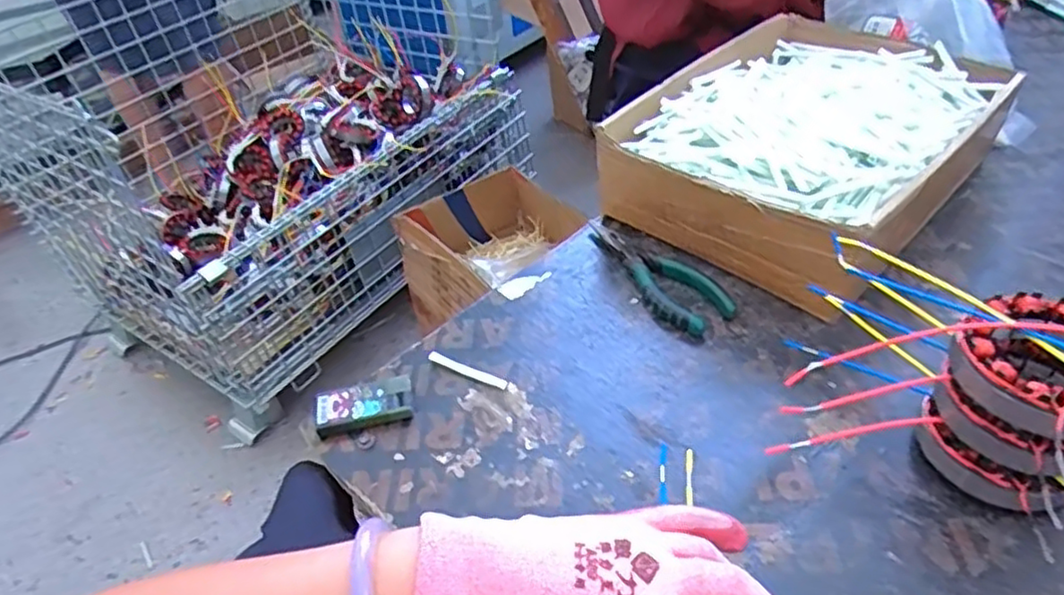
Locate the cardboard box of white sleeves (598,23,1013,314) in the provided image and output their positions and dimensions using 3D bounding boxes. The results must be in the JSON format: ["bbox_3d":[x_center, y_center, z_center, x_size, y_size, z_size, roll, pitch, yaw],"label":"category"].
[{"bbox_3d":[0.253,-0.144,0.612,0.241,0.098,0.330,30,54,34],"label":"cardboard box of white sleeves"}]

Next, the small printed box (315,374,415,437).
[{"bbox_3d":[-0.121,0.077,0.478,0.066,0.017,0.037,-12,42,-5],"label":"small printed box"}]

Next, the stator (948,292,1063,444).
[{"bbox_3d":[0.279,0.039,0.362,0.086,0.038,0.082,-4,42,4],"label":"stator"}]

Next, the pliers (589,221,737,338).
[{"bbox_3d":[0.105,-0.022,0.560,0.055,0.016,0.148,-22,44,-15],"label":"pliers"}]

